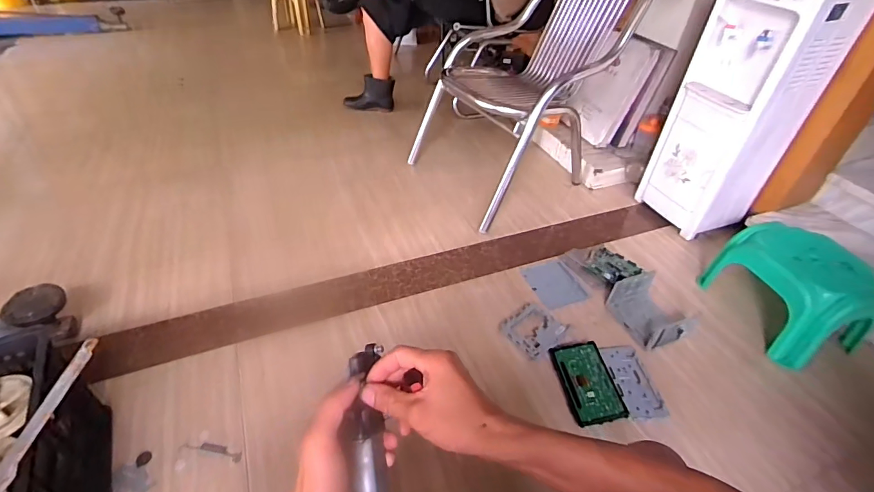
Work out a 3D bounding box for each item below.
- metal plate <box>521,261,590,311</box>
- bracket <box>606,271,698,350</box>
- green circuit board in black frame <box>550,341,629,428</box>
[{"bbox_3d":[0.354,0.111,1.290,0.142,0.006,0.190,-11,34,-12],"label":"metal plate"},{"bbox_3d":[0.579,0.177,1.183,0.154,0.089,0.186,-12,43,-20],"label":"bracket"},{"bbox_3d":[0.361,0.321,1.043,0.120,0.023,0.199,-2,41,-9],"label":"green circuit board in black frame"}]

